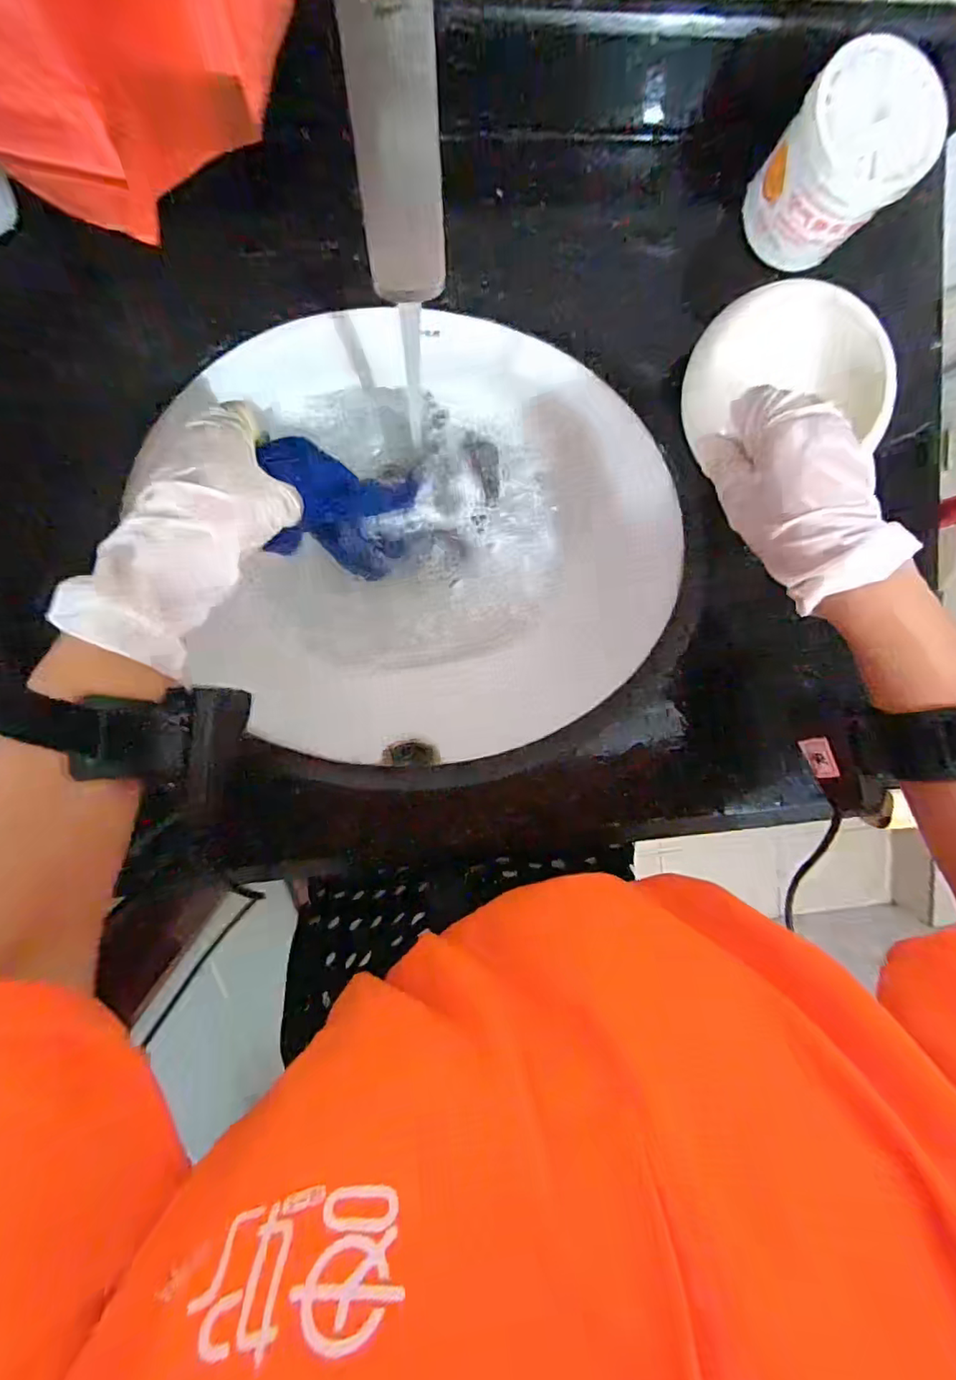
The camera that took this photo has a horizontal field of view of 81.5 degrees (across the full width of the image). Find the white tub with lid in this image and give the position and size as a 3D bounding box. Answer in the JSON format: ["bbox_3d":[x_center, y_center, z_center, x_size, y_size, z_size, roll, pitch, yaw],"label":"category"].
[{"bbox_3d":[0.219,-0.318,0.334,0.076,0.082,0.071,-1,96,-6],"label":"white tub with lid"}]

